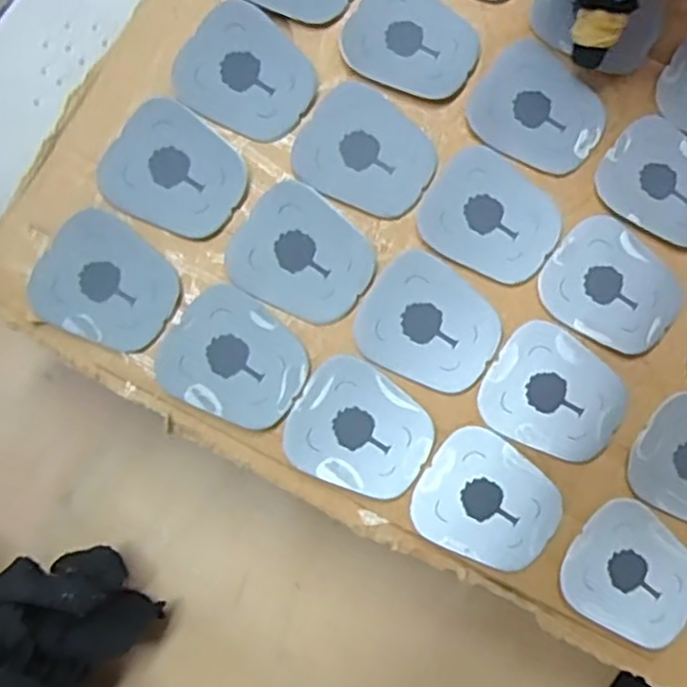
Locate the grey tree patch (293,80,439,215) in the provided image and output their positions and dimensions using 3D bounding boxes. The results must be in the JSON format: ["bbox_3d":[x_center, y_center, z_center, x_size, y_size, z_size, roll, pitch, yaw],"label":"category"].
[{"bbox_3d":[0.006,-0.055,0.200,0.038,0.004,0.033,33,84,-1],"label":"grey tree patch"}]

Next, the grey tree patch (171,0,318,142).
[{"bbox_3d":[-0.028,-0.078,0.200,0.037,0.004,0.033,28,90,-3],"label":"grey tree patch"}]

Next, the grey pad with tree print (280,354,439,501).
[{"bbox_3d":[0.005,0.024,0.191,0.038,0.005,0.033,28,81,7],"label":"grey pad with tree print"}]

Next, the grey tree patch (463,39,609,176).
[{"bbox_3d":[0.058,-0.070,0.206,0.038,0.005,0.035,36,82,8],"label":"grey tree patch"}]

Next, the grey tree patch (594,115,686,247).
[{"bbox_3d":[0.097,-0.049,0.205,0.038,0.004,0.033,35,82,8],"label":"grey tree patch"}]

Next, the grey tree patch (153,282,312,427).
[{"bbox_3d":[-0.030,0.004,0.189,0.039,0.004,0.033,28,81,7],"label":"grey tree patch"}]

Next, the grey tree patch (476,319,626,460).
[{"bbox_3d":[0.060,0.014,0.196,0.038,0.006,0.033,24,80,6],"label":"grey tree patch"}]

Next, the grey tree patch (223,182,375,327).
[{"bbox_3d":[-0.012,-0.024,0.193,0.038,0.005,0.032,34,81,8],"label":"grey tree patch"}]

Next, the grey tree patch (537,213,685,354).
[{"bbox_3d":[0.078,-0.017,0.201,0.039,0.004,0.034,34,82,2],"label":"grey tree patch"}]

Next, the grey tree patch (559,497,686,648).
[{"bbox_3d":[0.082,0.066,0.193,0.038,0.004,0.033,39,85,0],"label":"grey tree patch"}]

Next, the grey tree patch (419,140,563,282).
[{"bbox_3d":[0.043,-0.037,0.201,0.039,0.004,0.034,33,84,1],"label":"grey tree patch"}]

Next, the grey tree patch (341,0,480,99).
[{"bbox_3d":[0.020,-0.091,0.204,0.038,0.004,0.033,25,80,6],"label":"grey tree patch"}]

